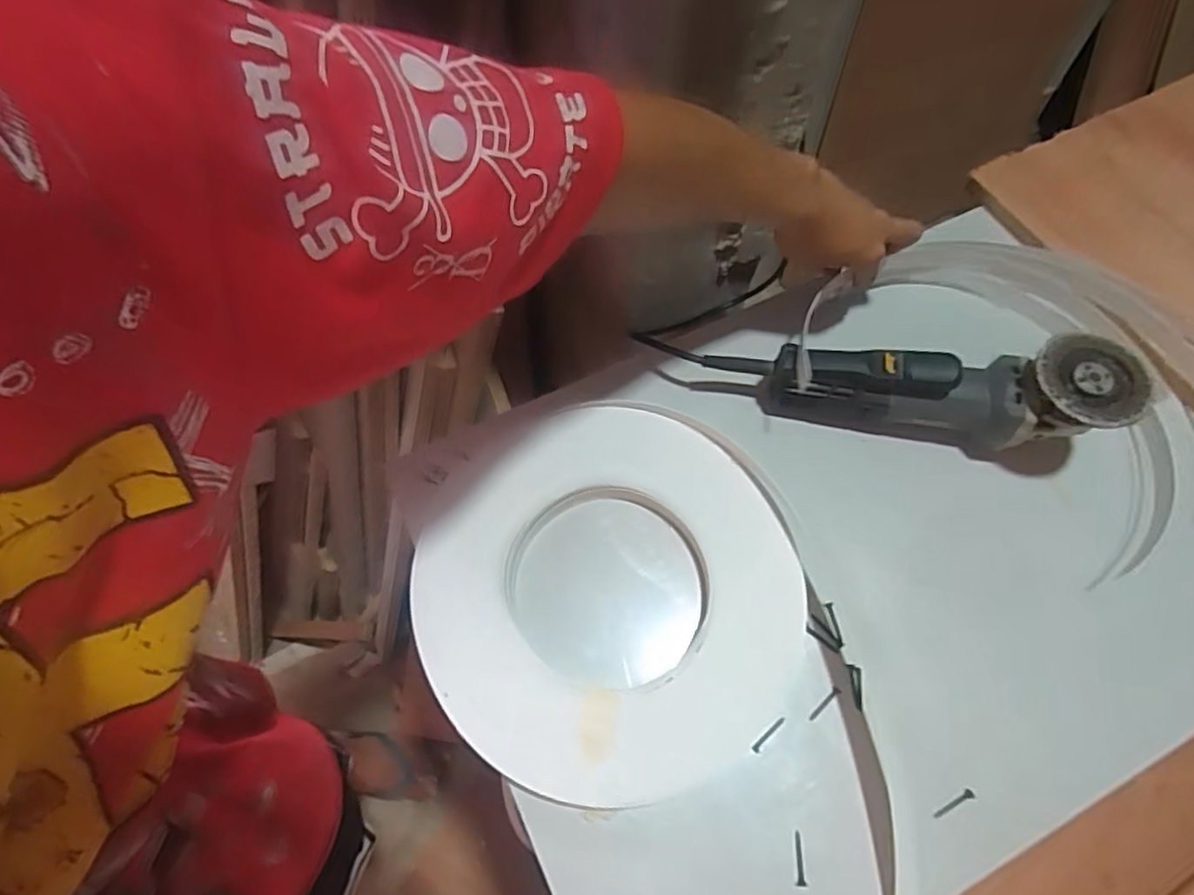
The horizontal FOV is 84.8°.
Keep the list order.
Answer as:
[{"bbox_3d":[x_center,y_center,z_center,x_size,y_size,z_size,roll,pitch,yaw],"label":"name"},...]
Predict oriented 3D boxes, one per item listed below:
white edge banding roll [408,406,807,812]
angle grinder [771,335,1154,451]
[{"bbox_3d":[0.011,0.111,0.526,0.311,0.018,0.303,-2,68,-4],"label":"white edge banding roll"},{"bbox_3d":[0.295,-0.052,0.558,0.279,0.090,0.073,5,70,-1],"label":"angle grinder"}]

